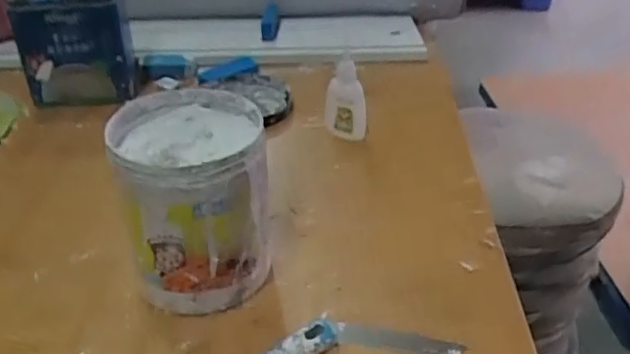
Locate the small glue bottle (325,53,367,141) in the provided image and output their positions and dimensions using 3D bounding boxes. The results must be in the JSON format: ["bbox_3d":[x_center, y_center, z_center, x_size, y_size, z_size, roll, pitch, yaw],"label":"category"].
[{"bbox_3d":[0.029,-0.074,0.605,0.039,0.079,0.023,4,34,3],"label":"small glue bottle"}]

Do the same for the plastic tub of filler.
[{"bbox_3d":[-0.080,0.017,0.436,0.093,0.121,0.095,1,34,-1],"label":"plastic tub of filler"}]

